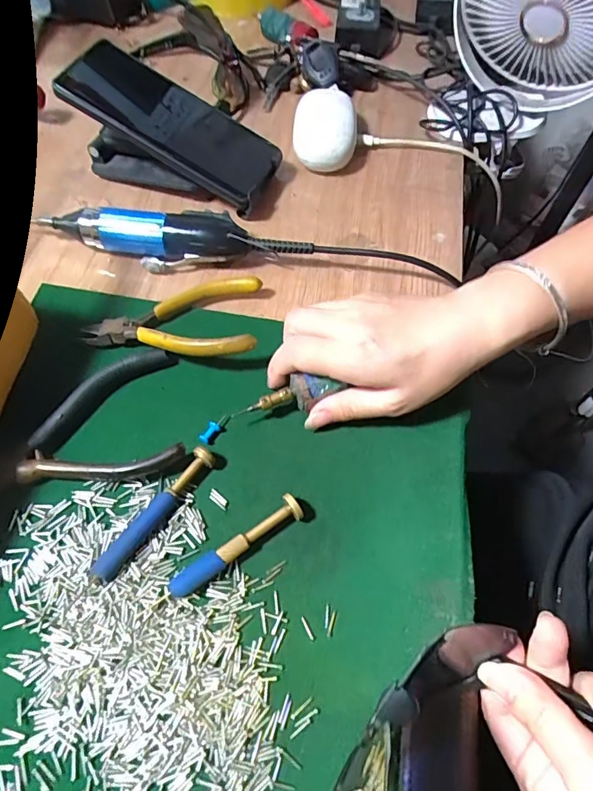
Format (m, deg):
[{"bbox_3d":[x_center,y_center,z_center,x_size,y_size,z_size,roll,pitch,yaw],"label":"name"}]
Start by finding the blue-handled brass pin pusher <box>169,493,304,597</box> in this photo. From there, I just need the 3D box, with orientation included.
[{"bbox_3d":[-0.031,0.081,0.257,0.078,0.013,0.013,-32,66,-18],"label":"blue-handled brass pin pusher"}]

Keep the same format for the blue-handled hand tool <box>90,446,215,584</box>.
[{"bbox_3d":[-0.079,0.064,0.265,0.014,0.014,0.086,35,65,17],"label":"blue-handled hand tool"}]

